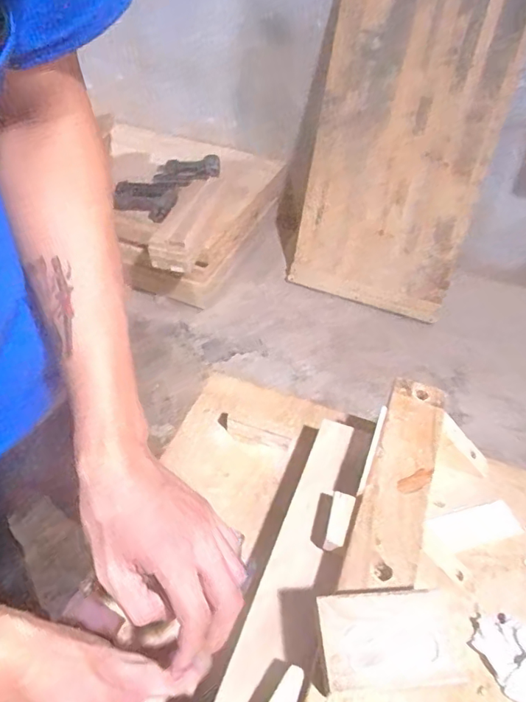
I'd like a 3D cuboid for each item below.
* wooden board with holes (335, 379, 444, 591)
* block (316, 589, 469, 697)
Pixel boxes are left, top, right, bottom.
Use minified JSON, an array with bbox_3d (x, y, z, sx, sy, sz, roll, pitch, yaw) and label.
[{"bbox_3d":[0.123,0.115,0.465,0.054,0.021,0.215,16,48,13],"label":"wooden board with holes"},{"bbox_3d":[0.086,0.201,0.354,0.090,0.027,0.059,-2,46,-3],"label":"block"}]

